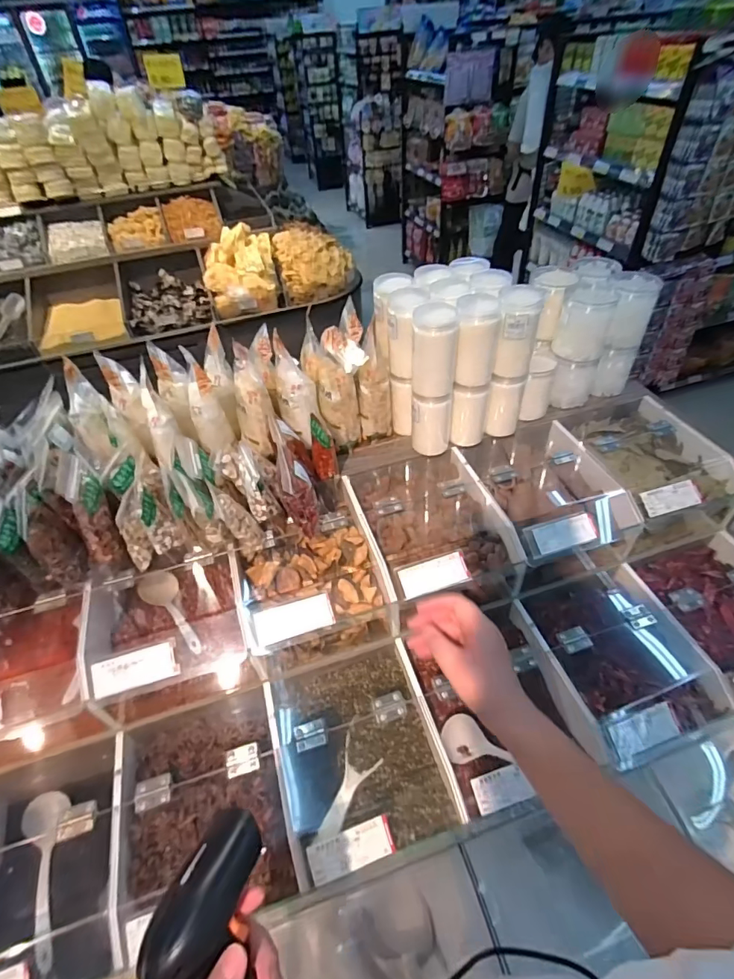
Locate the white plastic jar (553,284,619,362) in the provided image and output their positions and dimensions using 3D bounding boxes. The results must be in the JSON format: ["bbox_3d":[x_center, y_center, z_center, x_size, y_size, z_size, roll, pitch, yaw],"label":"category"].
[{"bbox_3d":[0.358,-0.272,0.779,0.078,0.103,0.071,15,49,19],"label":"white plastic jar"}]

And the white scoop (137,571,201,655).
[{"bbox_3d":[-0.282,0.181,0.697,0.053,0.047,0.172,-34,52,-26],"label":"white scoop"}]

